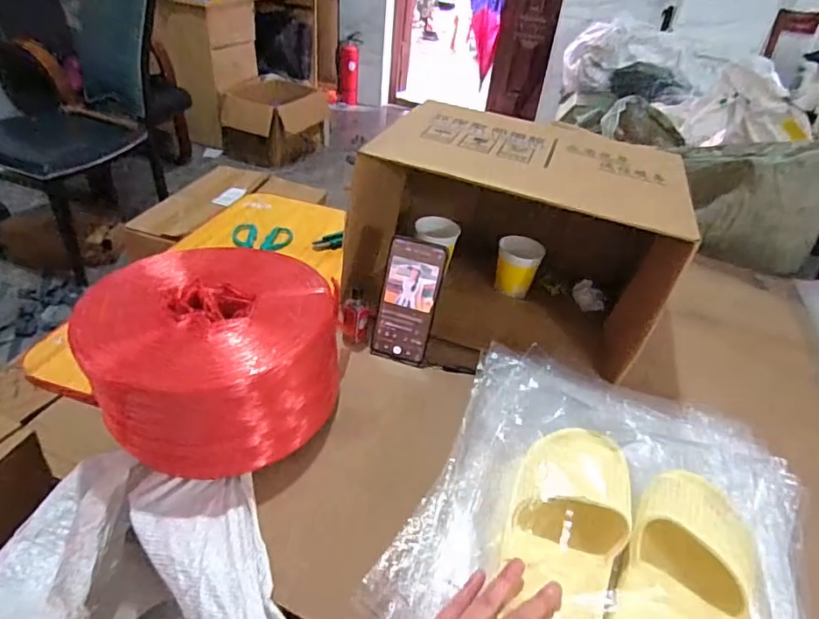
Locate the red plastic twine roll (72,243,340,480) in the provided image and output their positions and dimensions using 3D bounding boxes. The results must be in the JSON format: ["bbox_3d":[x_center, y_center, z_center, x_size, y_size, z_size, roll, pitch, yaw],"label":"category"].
[{"bbox_3d":[-0.221,0.044,0.606,0.244,0.141,0.241,4,36,-3],"label":"red plastic twine roll"}]

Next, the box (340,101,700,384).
[{"bbox_3d":[0.148,-0.100,0.775,0.412,0.268,0.326,17,38,13],"label":"box"}]

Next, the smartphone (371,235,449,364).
[{"bbox_3d":[-0.001,-0.011,0.702,0.076,0.158,0.015,15,16,12],"label":"smartphone"}]

